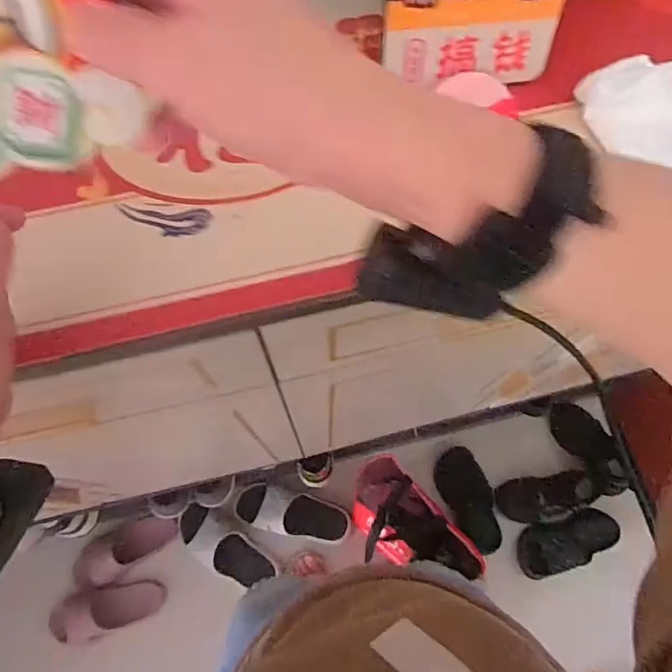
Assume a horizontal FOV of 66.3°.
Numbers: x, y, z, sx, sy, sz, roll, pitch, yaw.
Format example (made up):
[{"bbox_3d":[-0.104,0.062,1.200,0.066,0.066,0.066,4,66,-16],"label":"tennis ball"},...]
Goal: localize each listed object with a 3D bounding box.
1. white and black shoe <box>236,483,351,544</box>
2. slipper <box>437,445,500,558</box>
[{"bbox_3d":[-0.099,0.423,1.220,0.262,0.056,0.099,13,71,4],"label":"white and black shoe"},{"bbox_3d":[0.317,0.400,1.250,0.115,0.065,0.253,-11,71,-5],"label":"slipper"}]

